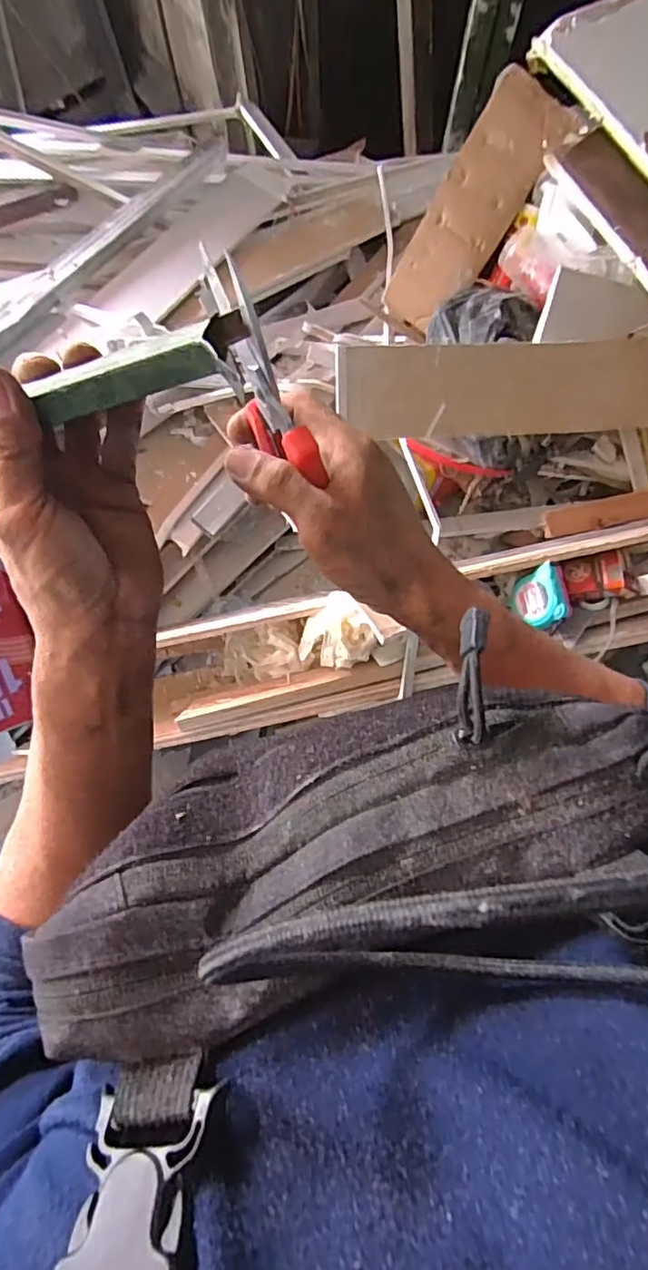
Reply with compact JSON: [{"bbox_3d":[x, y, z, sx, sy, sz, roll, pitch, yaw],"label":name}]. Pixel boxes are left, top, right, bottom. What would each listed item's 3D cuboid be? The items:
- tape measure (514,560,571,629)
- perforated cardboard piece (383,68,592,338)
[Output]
[{"bbox_3d":[0.260,-0.042,0.693,0.036,0.065,0.069,8,68,-39],"label":"tape measure"},{"bbox_3d":[0.200,-0.565,0.776,0.110,0.023,0.291,31,118,-4],"label":"perforated cardboard piece"}]

